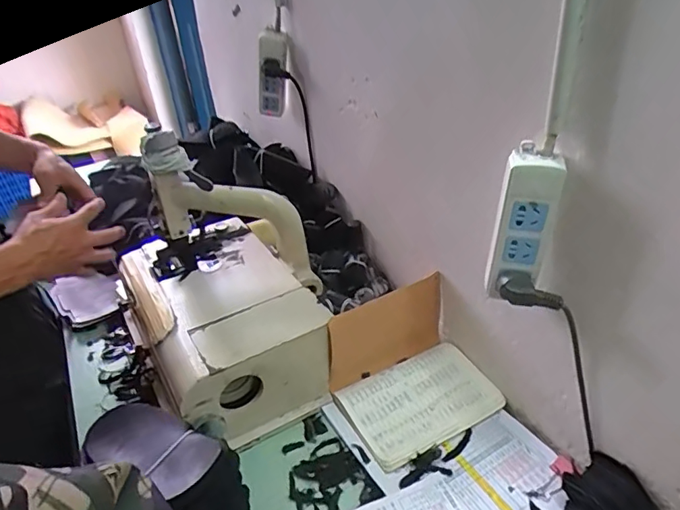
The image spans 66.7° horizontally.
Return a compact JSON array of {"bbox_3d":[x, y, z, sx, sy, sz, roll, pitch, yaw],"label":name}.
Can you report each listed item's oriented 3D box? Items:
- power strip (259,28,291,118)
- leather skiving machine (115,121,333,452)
[{"bbox_3d":[-0.123,-0.327,0.972,0.059,0.172,0.034,-12,69,-14],"label":"power strip"},{"bbox_3d":[-0.158,0.031,0.732,0.255,0.304,0.308,-22,40,-26],"label":"leather skiving machine"}]

